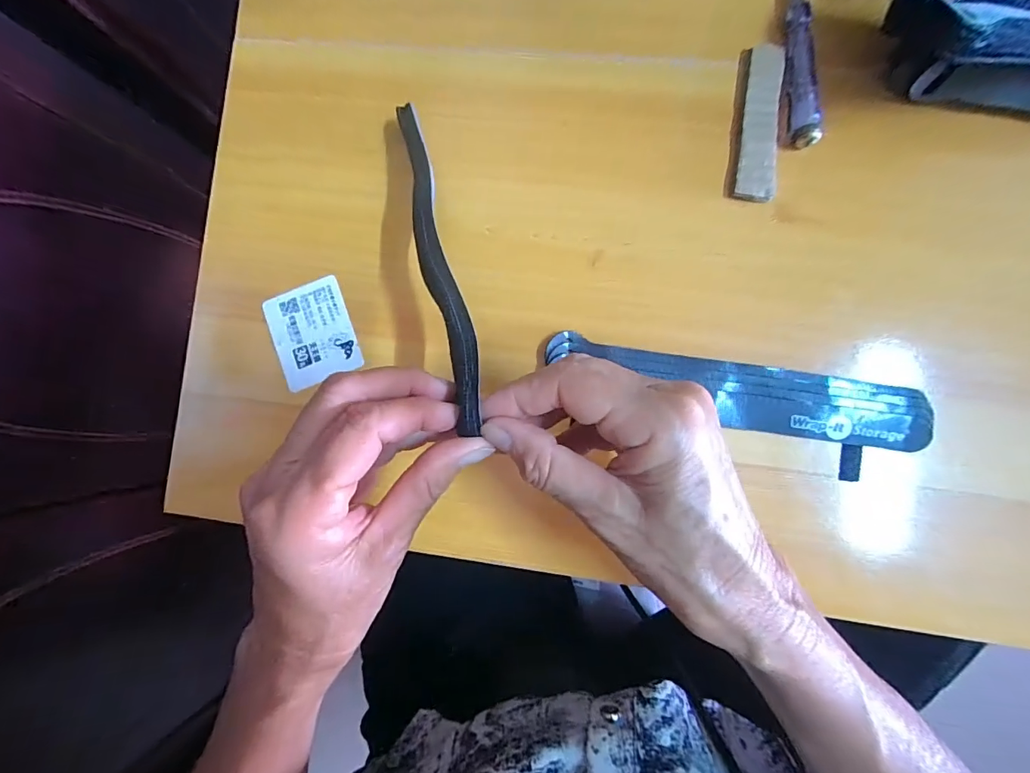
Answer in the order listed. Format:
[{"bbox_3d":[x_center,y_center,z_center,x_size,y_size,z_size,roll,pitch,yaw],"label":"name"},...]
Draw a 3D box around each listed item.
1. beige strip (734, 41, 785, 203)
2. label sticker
[{"bbox_3d":[0.136,-0.146,0.247,0.019,0.006,0.085,6,89,5],"label":"beige strip"},{"bbox_3d":[-0.123,-0.032,0.271,0.049,0.004,0.061,-22,87,3],"label":"label sticker"}]

